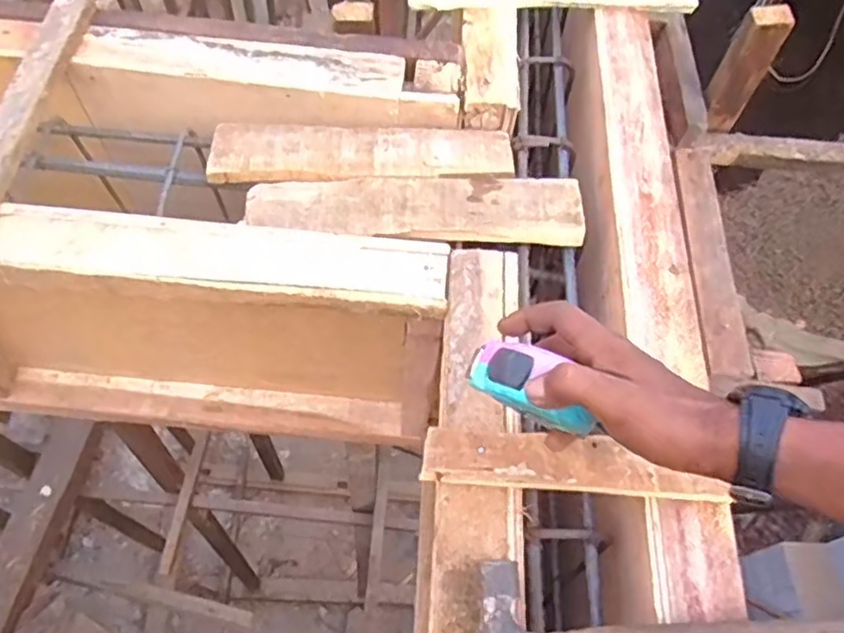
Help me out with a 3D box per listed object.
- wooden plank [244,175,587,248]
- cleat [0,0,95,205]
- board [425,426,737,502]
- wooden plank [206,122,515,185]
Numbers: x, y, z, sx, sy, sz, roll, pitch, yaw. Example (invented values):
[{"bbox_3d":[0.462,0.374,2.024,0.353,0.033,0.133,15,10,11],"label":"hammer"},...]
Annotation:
[{"bbox_3d":[-0.007,-0.114,0.676,0.342,0.023,0.084,1,61,-3],"label":"wooden plank"},{"bbox_3d":[-0.417,-0.223,0.674,0.047,0.022,0.337,6,61,0],"label":"cleat"},{"bbox_3d":[0.117,0.115,0.506,0.228,0.019,0.044,7,61,0],"label":"board"},{"bbox_3d":[-0.065,-0.181,0.715,0.323,0.016,0.075,-2,61,-4],"label":"wooden plank"}]

